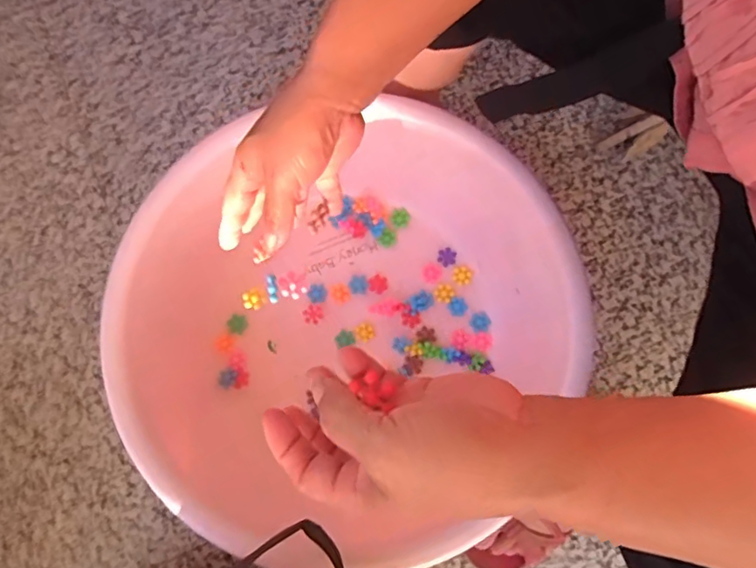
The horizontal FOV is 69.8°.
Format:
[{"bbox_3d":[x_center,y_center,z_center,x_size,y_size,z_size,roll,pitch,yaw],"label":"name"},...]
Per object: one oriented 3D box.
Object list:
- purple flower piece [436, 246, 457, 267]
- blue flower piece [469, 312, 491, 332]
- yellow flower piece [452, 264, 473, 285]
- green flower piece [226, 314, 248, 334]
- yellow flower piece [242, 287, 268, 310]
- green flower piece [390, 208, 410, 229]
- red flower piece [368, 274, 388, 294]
[{"bbox_3d":[0.092,-0.036,0.720,0.027,0.004,0.024,-26,81,-5],"label":"purple flower piece"},{"bbox_3d":[0.134,0.050,0.711,0.028,0.004,0.026,-20,81,-5],"label":"blue flower piece"},{"bbox_3d":[0.109,-0.011,0.703,0.025,0.004,0.024,0,80,-1],"label":"yellow flower piece"},{"bbox_3d":[-0.186,0.053,0.715,0.025,0.004,0.025,5,72,-16],"label":"green flower piece"},{"bbox_3d":[-0.135,0.017,0.587,0.025,0.007,0.021,-34,82,-7],"label":"yellow flower piece"},{"bbox_3d":[0.030,-0.089,0.731,0.024,0.005,0.027,20,80,3],"label":"green flower piece"},{"bbox_3d":[0.000,0.001,0.717,0.027,0.006,0.025,0,80,-1],"label":"red flower piece"}]

